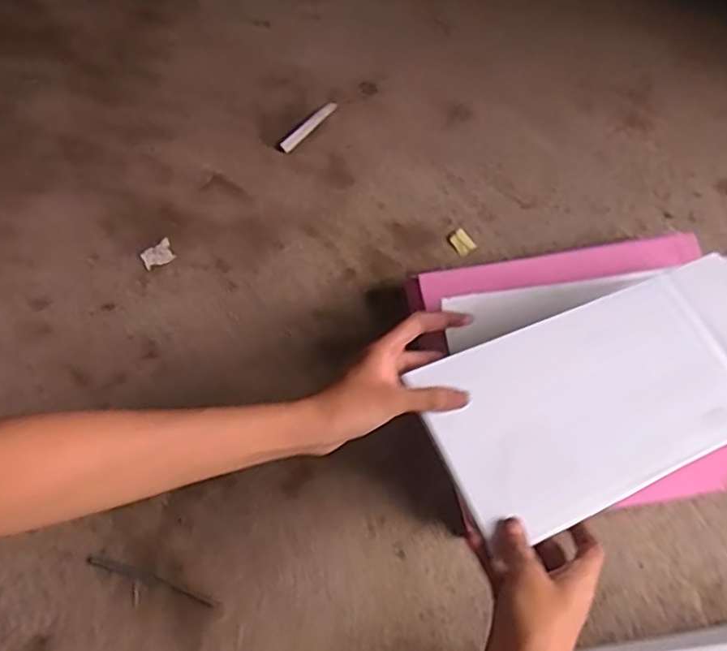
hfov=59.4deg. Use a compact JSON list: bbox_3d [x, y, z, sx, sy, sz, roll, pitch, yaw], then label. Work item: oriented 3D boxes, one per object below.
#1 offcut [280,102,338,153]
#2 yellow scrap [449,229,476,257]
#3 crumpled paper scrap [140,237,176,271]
[{"bbox_3d":[-0.063,-0.235,0.751,0.013,0.005,0.090,40,73,15],"label":"offcut"},{"bbox_3d":[0.109,-0.092,0.706,0.023,0.005,0.027,-35,72,-14],"label":"yellow scrap"},{"bbox_3d":[-0.223,-0.077,0.689,0.033,0.005,0.028,-26,70,-11],"label":"crumpled paper scrap"}]

